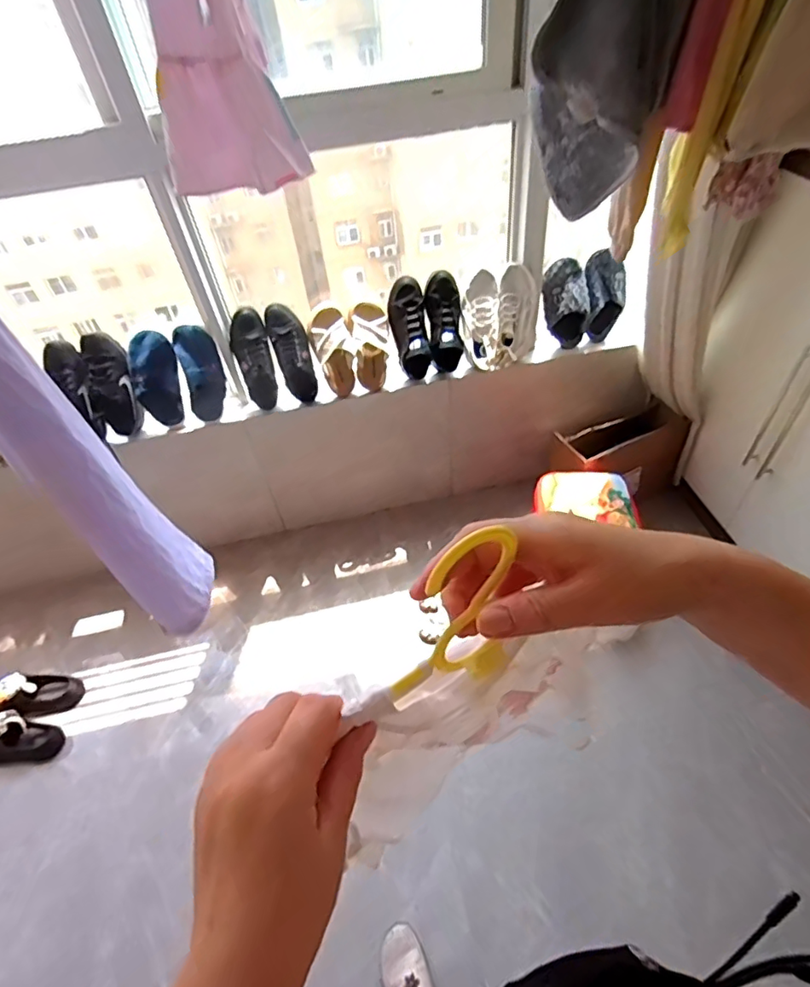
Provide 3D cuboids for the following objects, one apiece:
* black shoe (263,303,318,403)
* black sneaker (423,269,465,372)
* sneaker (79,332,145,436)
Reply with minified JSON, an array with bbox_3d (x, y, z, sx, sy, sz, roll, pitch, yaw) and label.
[{"bbox_3d":[-0.303,-0.376,1.465,0.093,0.269,0.087,-21,10,-13],"label":"black shoe"},{"bbox_3d":[0.109,-0.471,1.488,0.095,0.254,0.086,-9,14,-2],"label":"black sneaker"},{"bbox_3d":[-0.758,-0.281,1.408,0.099,0.266,0.087,-13,17,-6],"label":"sneaker"}]

